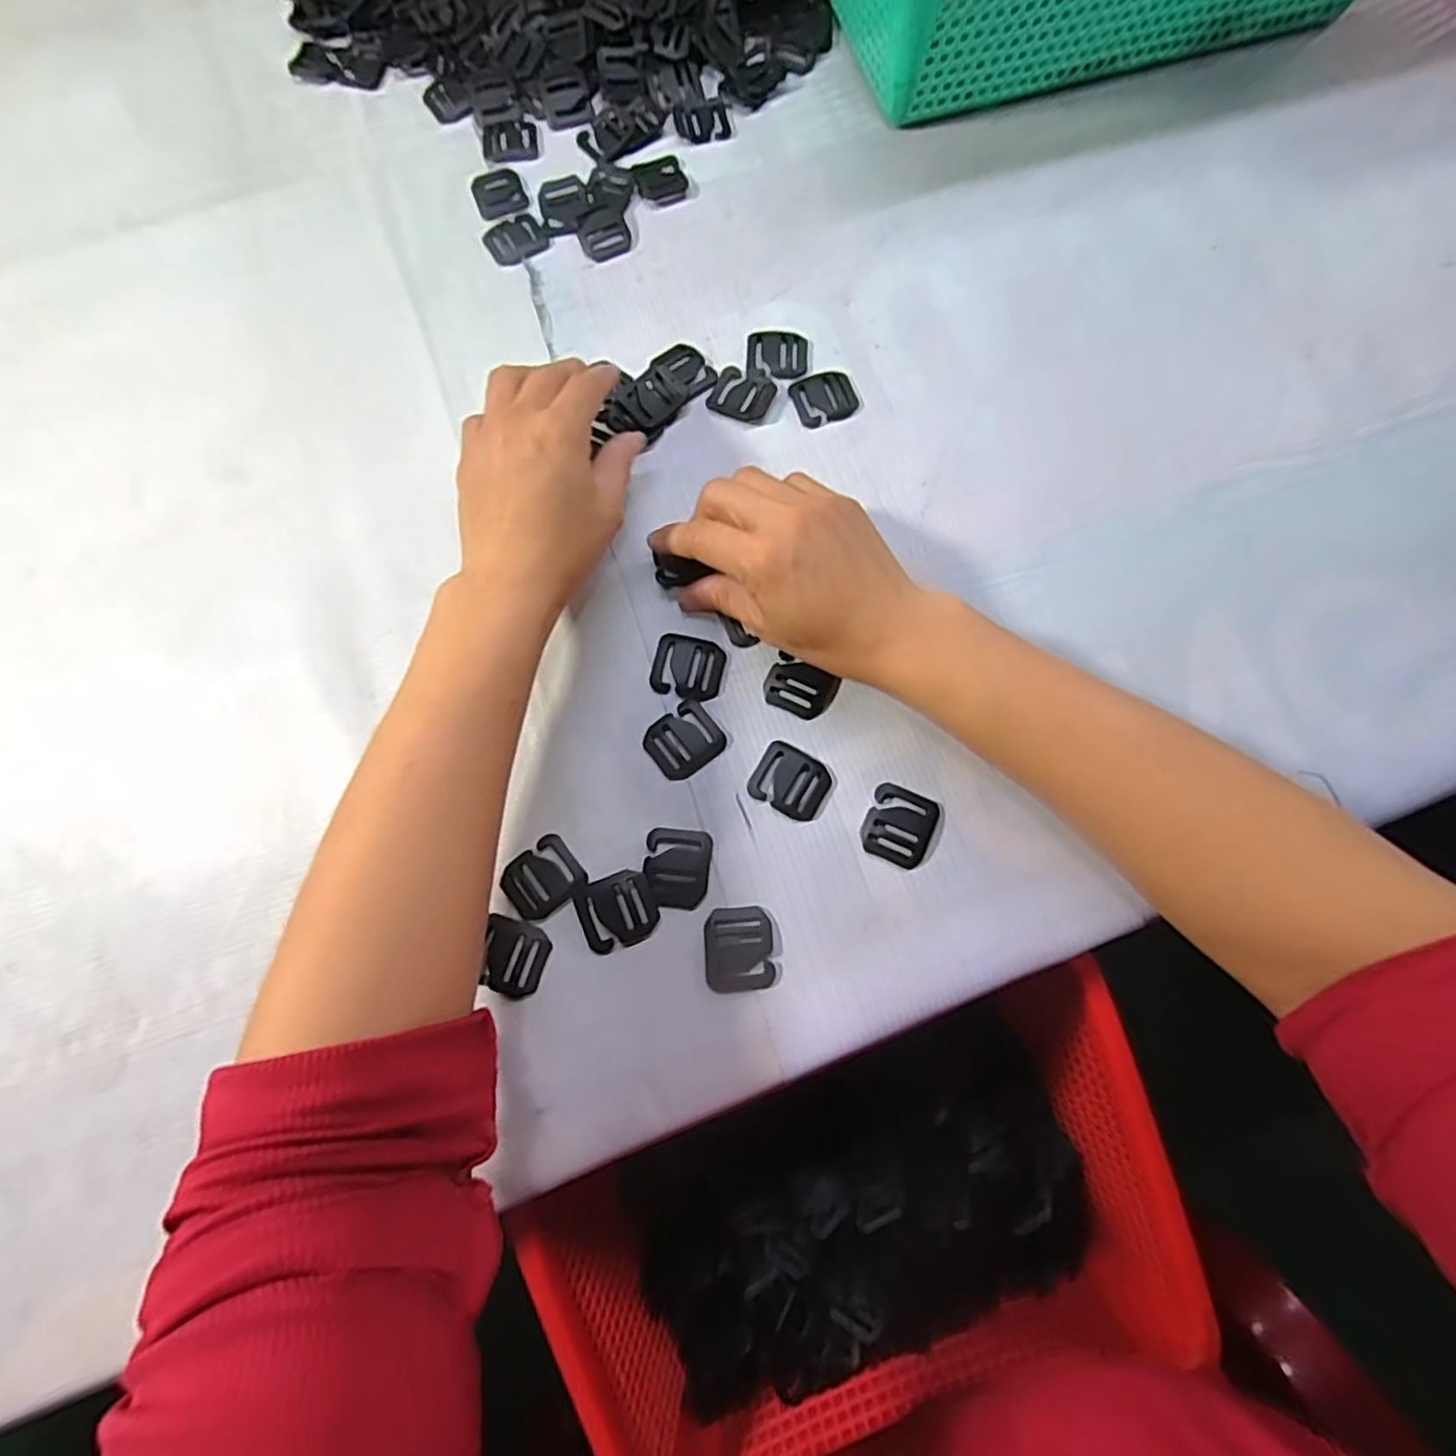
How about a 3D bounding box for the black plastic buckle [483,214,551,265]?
[{"bbox_3d":[-0.130,-0.300,0.418,0.035,0.004,0.031,-26,76,-5],"label":"black plastic buckle"}]

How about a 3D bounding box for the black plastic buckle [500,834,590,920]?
[{"bbox_3d":[-0.086,0.070,0.317,0.034,0.004,0.030,-38,77,-8],"label":"black plastic buckle"}]

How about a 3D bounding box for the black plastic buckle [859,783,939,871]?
[{"bbox_3d":[0.081,0.046,0.321,0.031,0.004,0.036,21,77,7],"label":"black plastic buckle"}]

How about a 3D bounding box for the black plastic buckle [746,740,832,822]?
[{"bbox_3d":[0.030,0.025,0.328,0.035,0.004,0.030,27,78,8],"label":"black plastic buckle"}]

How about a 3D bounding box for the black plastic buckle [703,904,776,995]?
[{"bbox_3d":[0.005,0.099,0.308,0.031,0.004,0.036,-6,75,0],"label":"black plastic buckle"}]

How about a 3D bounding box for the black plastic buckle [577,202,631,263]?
[{"bbox_3d":[-0.076,-0.304,0.417,0.031,0.004,0.036,-16,75,-2],"label":"black plastic buckle"}]

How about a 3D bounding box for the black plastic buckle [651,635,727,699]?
[{"bbox_3d":[-0.020,-0.030,0.344,0.035,0.004,0.031,12,76,5],"label":"black plastic buckle"}]

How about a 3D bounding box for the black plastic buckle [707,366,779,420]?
[{"bbox_3d":[0.009,-0.190,0.385,0.035,0.004,0.029,15,76,6],"label":"black plastic buckle"}]

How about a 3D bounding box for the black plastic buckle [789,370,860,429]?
[{"bbox_3d":[0.055,-0.185,0.383,0.034,0.005,0.028,-18,75,-3],"label":"black plastic buckle"}]

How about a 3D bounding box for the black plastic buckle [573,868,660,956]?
[{"bbox_3d":[-0.051,0.083,0.312,0.035,0.006,0.032,-20,76,-3],"label":"black plastic buckle"}]

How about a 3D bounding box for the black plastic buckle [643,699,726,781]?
[{"bbox_3d":[-0.021,0.006,0.334,0.034,0.004,0.031,-36,77,-8],"label":"black plastic buckle"}]

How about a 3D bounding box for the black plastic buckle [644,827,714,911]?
[{"bbox_3d":[-0.024,0.065,0.318,0.030,0.004,0.036,5,75,3],"label":"black plastic buckle"}]

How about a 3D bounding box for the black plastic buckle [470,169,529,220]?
[{"bbox_3d":[-0.143,-0.336,0.426,0.031,0.004,0.037,-24,76,-4],"label":"black plastic buckle"}]

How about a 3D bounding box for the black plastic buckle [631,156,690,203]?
[{"bbox_3d":[-0.042,-0.344,0.427,0.030,0.004,0.036,-23,76,-4],"label":"black plastic buckle"}]

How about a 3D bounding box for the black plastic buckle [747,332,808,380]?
[{"bbox_3d":[0.029,-0.215,0.392,0.034,0.004,0.029,4,75,3],"label":"black plastic buckle"}]

